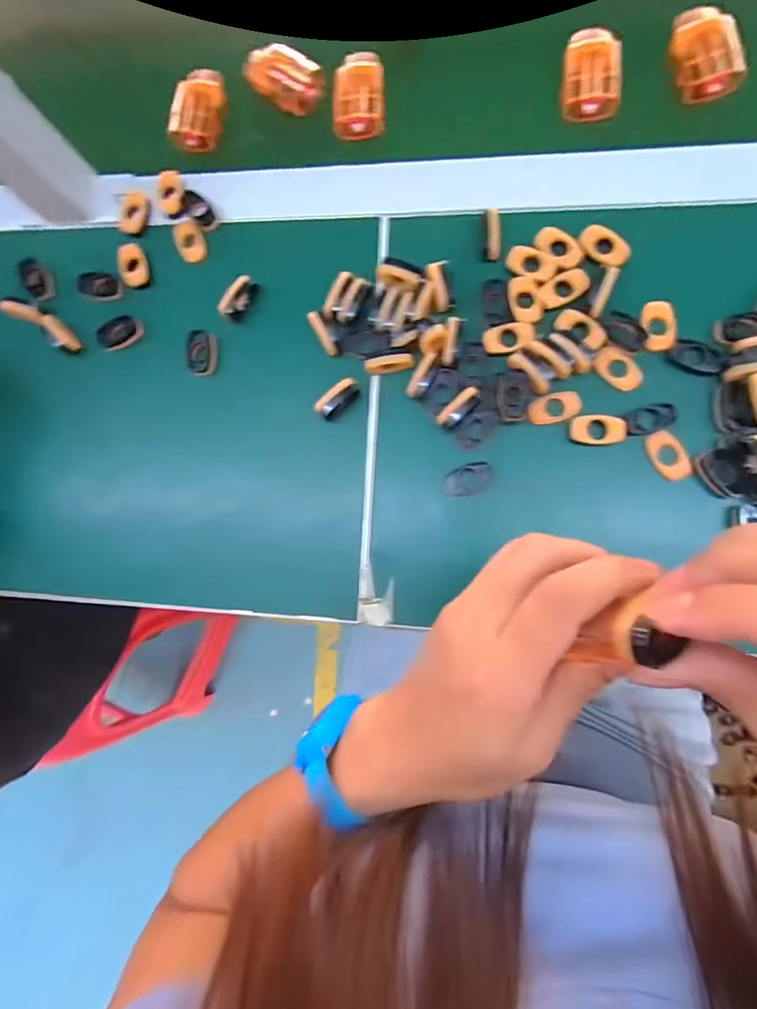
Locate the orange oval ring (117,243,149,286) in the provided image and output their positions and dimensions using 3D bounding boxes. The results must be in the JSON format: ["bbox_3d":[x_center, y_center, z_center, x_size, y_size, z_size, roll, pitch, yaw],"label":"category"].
[{"bbox_3d":[-0.191,-0.186,0.378,0.021,0.008,0.033,-13,84,7],"label":"orange oval ring"}]

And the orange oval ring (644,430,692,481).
[{"bbox_3d":[0.189,-0.032,0.316,0.021,0.005,0.034,-24,82,6],"label":"orange oval ring"}]

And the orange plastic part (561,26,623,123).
[{"bbox_3d":[0.150,-0.306,0.344,0.037,0.020,0.060,4,86,9],"label":"orange plastic part"}]

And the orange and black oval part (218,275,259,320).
[{"bbox_3d":[-0.103,-0.152,0.361,0.009,0.020,0.033,36,91,9],"label":"orange and black oval part"}]

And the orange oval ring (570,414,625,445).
[{"bbox_3d":[0.144,-0.049,0.320,0.033,0.008,0.019,4,86,9],"label":"orange oval ring"}]

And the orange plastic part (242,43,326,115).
[{"bbox_3d":[-0.074,-0.334,0.380,0.066,0.013,0.040,34,91,10],"label":"orange plastic part"}]

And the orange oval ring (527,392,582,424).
[{"bbox_3d":[0.118,-0.065,0.327,0.035,0.006,0.019,-14,84,7],"label":"orange oval ring"}]

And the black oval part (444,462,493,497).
[{"bbox_3d":[0.061,-0.017,0.330,0.032,0.008,0.018,-20,83,6],"label":"black oval part"}]

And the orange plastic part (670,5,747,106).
[{"bbox_3d":[0.224,-0.309,0.333,0.039,0.013,0.059,-5,85,8],"label":"orange plastic part"}]

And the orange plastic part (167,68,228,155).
[{"bbox_3d":[-0.143,-0.313,0.387,0.034,0.016,0.065,9,87,9],"label":"orange plastic part"}]

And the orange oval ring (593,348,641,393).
[{"bbox_3d":[0.160,-0.091,0.324,0.020,0.006,0.033,-45,81,3],"label":"orange oval ring"}]

